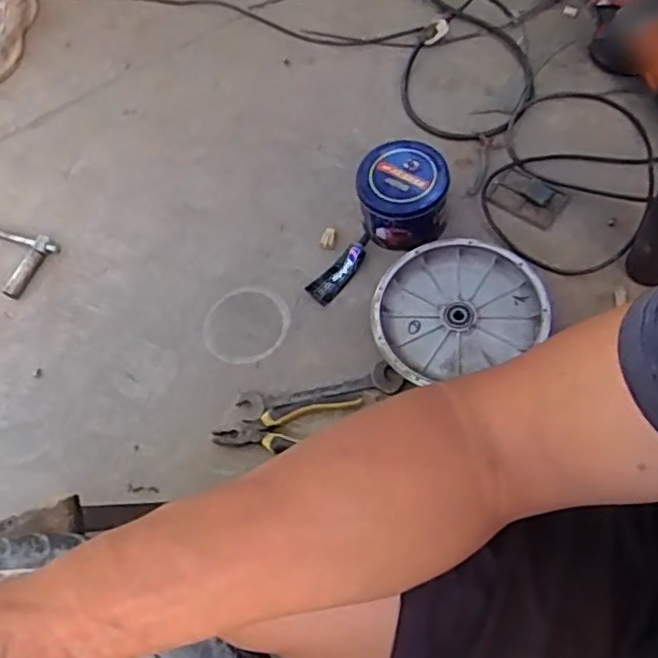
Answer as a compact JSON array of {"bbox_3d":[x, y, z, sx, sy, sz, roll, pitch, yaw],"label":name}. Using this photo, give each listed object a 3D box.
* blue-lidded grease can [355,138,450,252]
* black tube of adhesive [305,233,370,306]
[{"bbox_3d":[0.102,-0.182,0.927,0.120,0.107,0.130,-3,63,6],"label":"blue-lidded grease can"},{"bbox_3d":[0.020,-0.086,0.940,0.037,0.023,0.117,39,86,19],"label":"black tube of adhesive"}]

